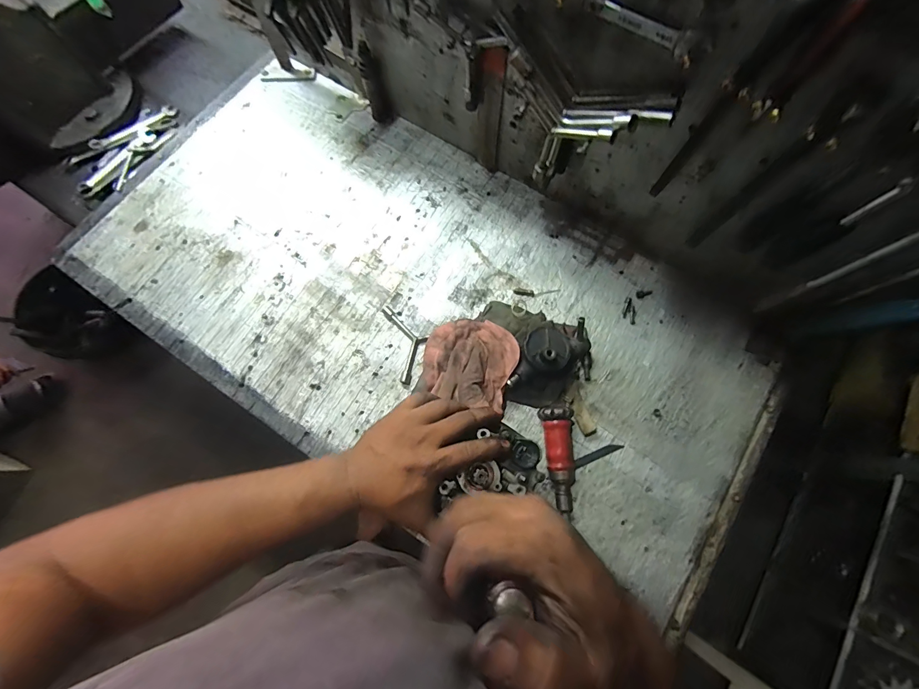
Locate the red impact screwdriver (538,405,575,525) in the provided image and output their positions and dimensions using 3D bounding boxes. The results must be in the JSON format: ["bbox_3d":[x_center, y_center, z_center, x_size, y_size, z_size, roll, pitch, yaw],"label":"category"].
[{"bbox_3d":[0.145,0.162,0.558,0.045,0.038,0.148,-6,86,-2],"label":"red impact screwdriver"}]

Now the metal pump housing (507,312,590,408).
[{"bbox_3d":[0.136,0.020,0.587,0.105,0.063,0.143,14,74,4],"label":"metal pump housing"}]

